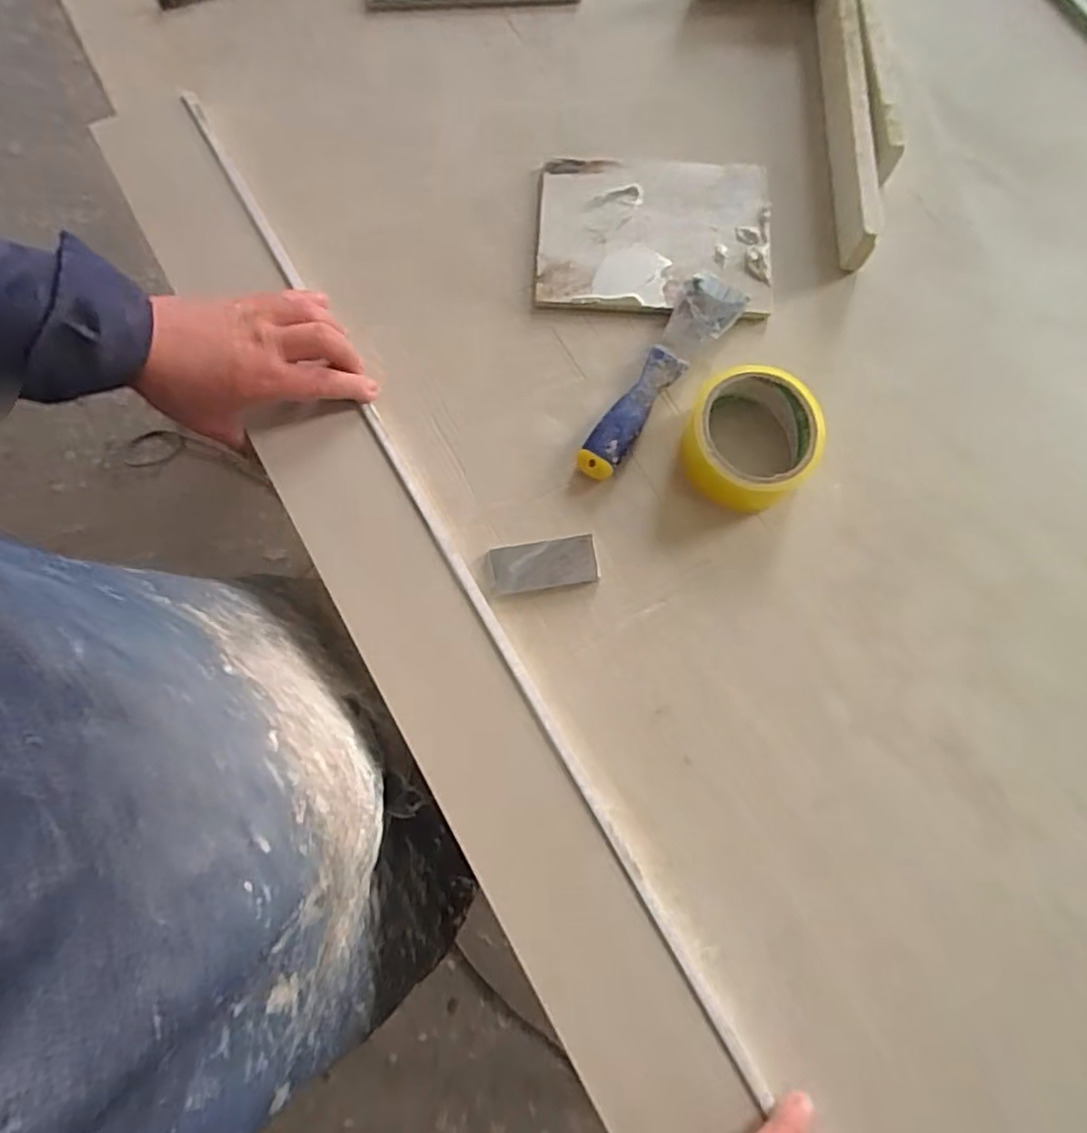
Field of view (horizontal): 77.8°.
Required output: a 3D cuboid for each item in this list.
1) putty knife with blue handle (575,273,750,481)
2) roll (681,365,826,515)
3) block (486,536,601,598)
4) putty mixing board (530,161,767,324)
[{"bbox_3d":[0.085,-0.147,0.517,0.044,0.021,0.190,37,79,9],"label":"putty knife with blue handle"},{"bbox_3d":[0.148,-0.092,0.486,0.089,0.051,0.091,0,76,0],"label":"roll"},{"bbox_3d":[0.000,-0.001,0.485,0.076,0.010,0.034,-8,76,-2],"label":"block"},{"bbox_3d":[0.089,-0.270,0.550,0.183,0.019,0.140,4,76,1],"label":"putty mixing board"}]

